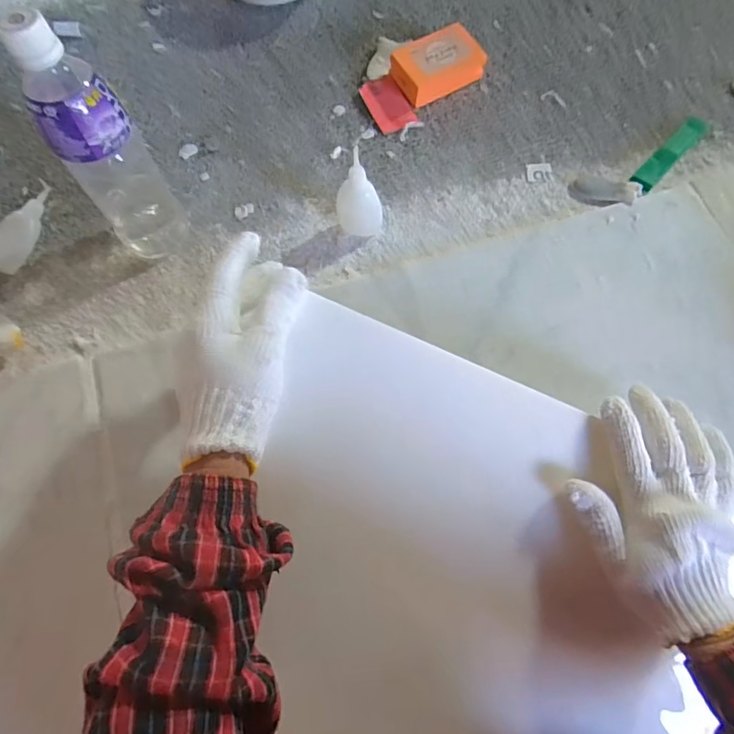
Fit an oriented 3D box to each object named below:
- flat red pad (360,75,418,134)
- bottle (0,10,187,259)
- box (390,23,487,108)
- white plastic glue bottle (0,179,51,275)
[{"bbox_3d":[0.024,-0.297,0.537,0.045,0.009,0.072,-23,72,-8],"label":"flat red pad"},{"bbox_3d":[-0.215,-0.176,0.390,0.065,0.200,0.064,-34,72,-12],"label":"bottle"},{"bbox_3d":[0.079,-0.342,0.539,0.097,0.034,0.062,-29,73,-7],"label":"box"},{"bbox_3d":[-0.348,-0.143,0.483,0.046,0.015,0.102,22,72,7],"label":"white plastic glue bottle"}]

